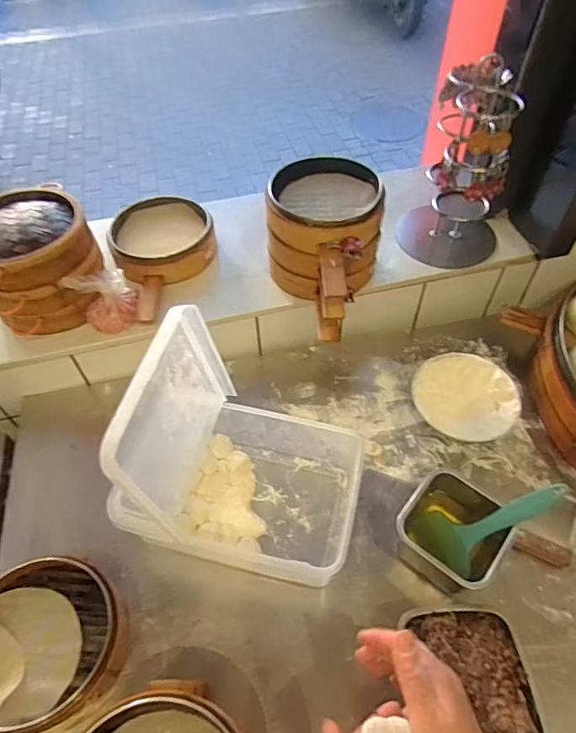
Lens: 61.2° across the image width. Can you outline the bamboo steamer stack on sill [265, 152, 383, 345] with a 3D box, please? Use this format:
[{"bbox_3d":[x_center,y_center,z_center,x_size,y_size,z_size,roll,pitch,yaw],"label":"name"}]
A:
[{"bbox_3d":[0.053,-0.185,0.760,0.177,0.136,0.264,4,53,5],"label":"bamboo steamer stack on sill"}]

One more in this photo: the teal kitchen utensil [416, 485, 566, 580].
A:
[{"bbox_3d":[0.245,0.195,0.588,0.193,0.029,0.077,-34,44,31],"label":"teal kitchen utensil"}]

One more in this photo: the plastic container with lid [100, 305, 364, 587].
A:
[{"bbox_3d":[-0.052,0.109,0.574,0.270,0.312,0.201,11,53,9],"label":"plastic container with lid"}]

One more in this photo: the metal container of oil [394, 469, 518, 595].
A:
[{"bbox_3d":[0.205,0.214,0.621,0.119,0.093,0.120,34,60,24],"label":"metal container of oil"}]

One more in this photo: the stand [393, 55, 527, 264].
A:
[{"bbox_3d":[0.290,-0.307,0.818,0.138,0.296,0.162,-31,58,-21],"label":"stand"}]

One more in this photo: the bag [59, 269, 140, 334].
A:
[{"bbox_3d":[-0.272,-0.111,0.748,0.065,0.094,0.099,30,58,22],"label":"bag"}]

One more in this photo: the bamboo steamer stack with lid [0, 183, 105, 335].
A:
[{"bbox_3d":[-0.389,-0.164,0.759,0.175,0.137,0.182,-24,56,-16],"label":"bamboo steamer stack with lid"}]

